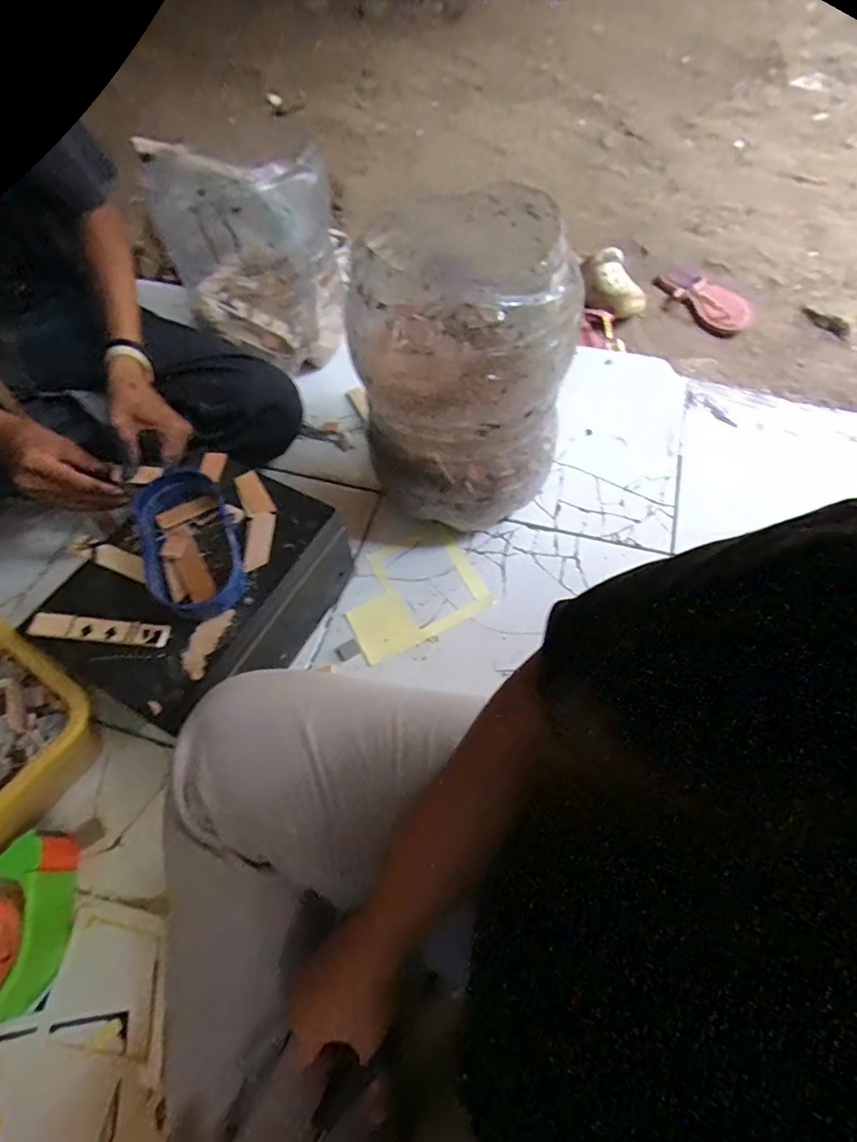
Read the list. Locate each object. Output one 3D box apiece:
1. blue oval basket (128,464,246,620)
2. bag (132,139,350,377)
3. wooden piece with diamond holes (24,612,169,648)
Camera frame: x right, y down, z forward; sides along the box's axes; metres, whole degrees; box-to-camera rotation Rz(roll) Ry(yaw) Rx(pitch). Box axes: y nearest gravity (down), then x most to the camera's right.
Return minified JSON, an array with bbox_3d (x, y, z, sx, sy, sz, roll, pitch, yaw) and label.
[{"bbox_3d":[-0.243,-0.031,0.558,0.089,0.048,0.180,-23,61,-11],"label":"blue oval basket"},{"bbox_3d":[-0.250,-0.442,0.795,0.176,0.251,0.165,29,64,18],"label":"bag"},{"bbox_3d":[-0.322,0.058,0.529,0.139,0.008,0.025,5,60,5],"label":"wooden piece with diamond holes"}]

